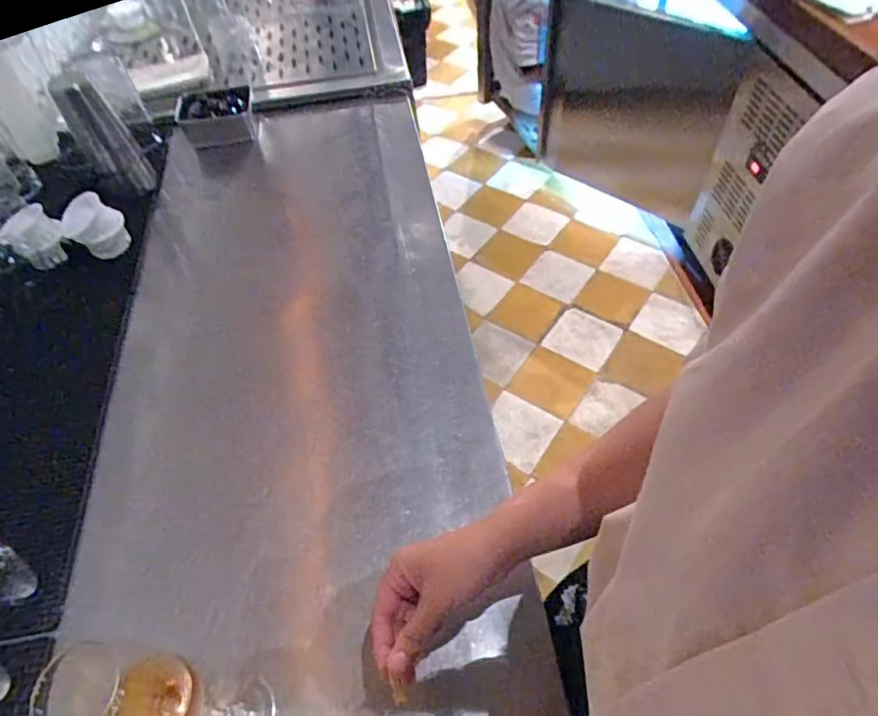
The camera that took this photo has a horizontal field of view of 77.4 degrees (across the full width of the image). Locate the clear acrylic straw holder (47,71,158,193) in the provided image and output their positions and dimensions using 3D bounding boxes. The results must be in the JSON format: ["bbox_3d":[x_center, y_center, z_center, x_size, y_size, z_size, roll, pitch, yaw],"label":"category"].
[{"bbox_3d":[-0.497,-0.331,0.818,0.073,0.172,0.074,-32,57,-18],"label":"clear acrylic straw holder"}]

